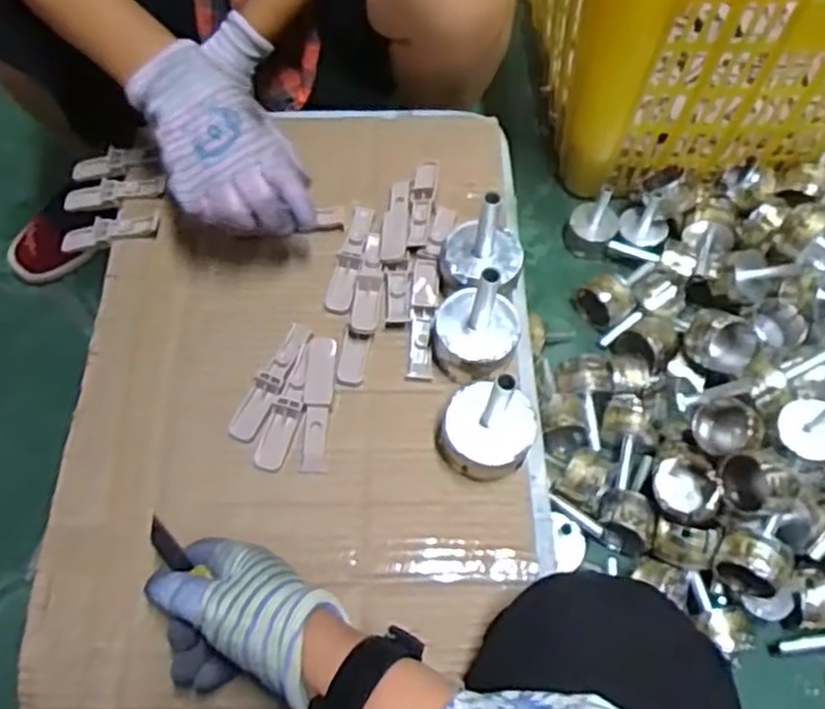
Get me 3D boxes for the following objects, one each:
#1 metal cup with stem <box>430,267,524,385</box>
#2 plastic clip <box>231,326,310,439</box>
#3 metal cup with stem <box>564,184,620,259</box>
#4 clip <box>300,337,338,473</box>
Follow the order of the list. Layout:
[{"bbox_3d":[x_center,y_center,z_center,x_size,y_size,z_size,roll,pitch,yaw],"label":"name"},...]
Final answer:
[{"bbox_3d":[0.046,-0.023,0.521,0.061,0.099,0.056,0,63,0],"label":"metal cup with stem"},{"bbox_3d":[-0.106,0.020,0.546,0.022,0.009,0.097,21,65,10],"label":"plastic clip"},{"bbox_3d":[0.236,-0.173,0.946,0.063,0.095,0.055,28,66,13],"label":"metal cup with stem"},{"bbox_3d":[-0.069,0.036,0.536,0.021,0.008,0.103,2,63,0],"label":"clip"}]

